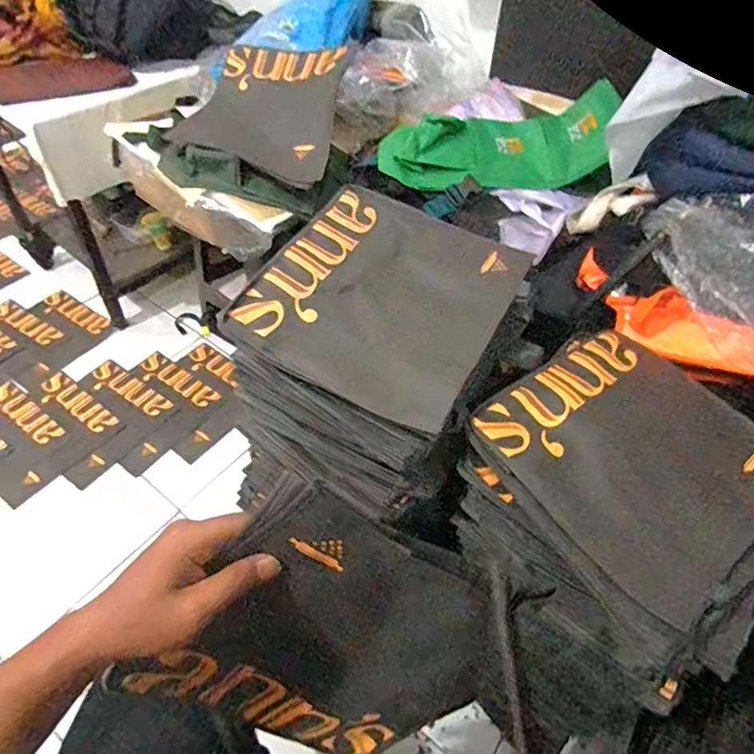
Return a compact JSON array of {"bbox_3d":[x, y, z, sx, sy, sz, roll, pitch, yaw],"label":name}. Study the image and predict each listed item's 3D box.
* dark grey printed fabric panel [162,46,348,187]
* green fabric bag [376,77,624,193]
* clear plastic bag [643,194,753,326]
[{"bbox_3d":[-0.202,-0.507,0.952,0.307,0.080,0.279,15,76,23],"label":"dark grey printed fabric panel"},{"bbox_3d":[0.194,-0.403,0.852,0.376,0.090,0.195,3,50,0],"label":"green fabric bag"},{"bbox_3d":[0.412,-0.135,0.578,0.086,0.114,0.241,-34,60,-27],"label":"clear plastic bag"}]

